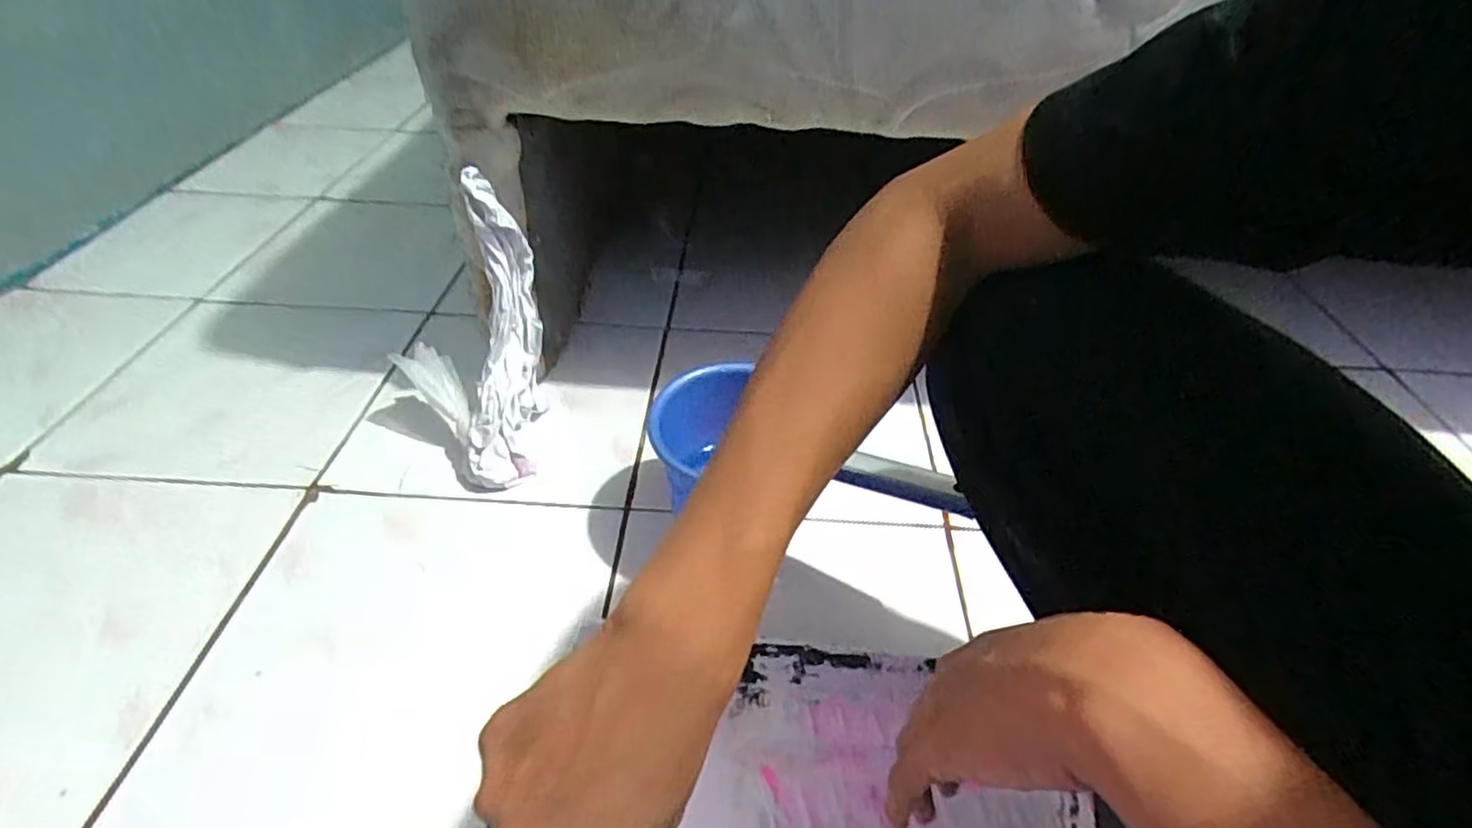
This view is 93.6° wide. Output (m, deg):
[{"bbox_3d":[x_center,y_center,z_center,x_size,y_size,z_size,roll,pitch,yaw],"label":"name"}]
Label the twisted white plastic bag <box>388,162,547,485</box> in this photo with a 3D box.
[{"bbox_3d":[-0.258,-0.079,0.665,0.147,0.289,0.068,7,11,4],"label":"twisted white plastic bag"}]

